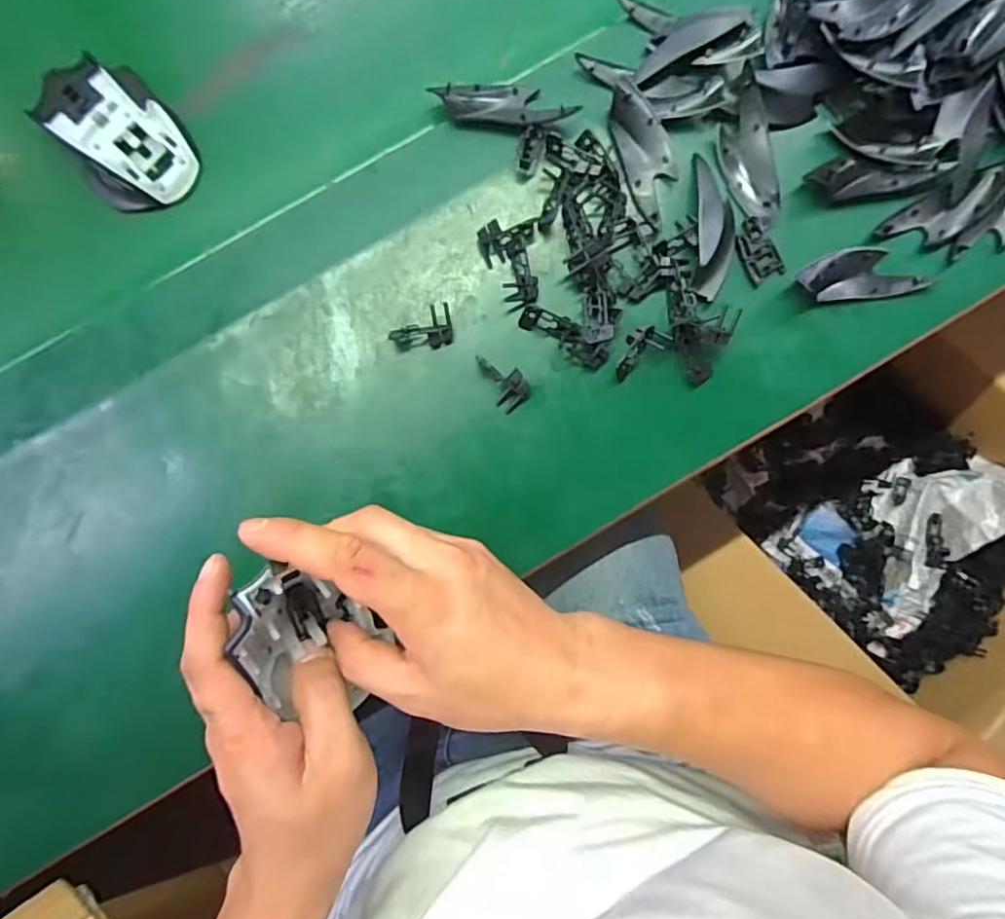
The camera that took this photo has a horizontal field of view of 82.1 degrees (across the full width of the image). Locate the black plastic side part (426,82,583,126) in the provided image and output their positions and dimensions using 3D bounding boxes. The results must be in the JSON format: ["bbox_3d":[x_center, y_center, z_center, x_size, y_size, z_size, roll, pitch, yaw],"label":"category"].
[{"bbox_3d":[0.002,-0.245,0.396,0.094,0.017,0.027,4,86,-2],"label":"black plastic side part"}]

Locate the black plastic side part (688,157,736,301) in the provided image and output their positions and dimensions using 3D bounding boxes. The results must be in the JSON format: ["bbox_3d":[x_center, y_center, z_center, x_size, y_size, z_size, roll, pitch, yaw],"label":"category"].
[{"bbox_3d":[0.147,-0.161,0.395,0.031,0.019,0.098,4,86,-2],"label":"black plastic side part"}]

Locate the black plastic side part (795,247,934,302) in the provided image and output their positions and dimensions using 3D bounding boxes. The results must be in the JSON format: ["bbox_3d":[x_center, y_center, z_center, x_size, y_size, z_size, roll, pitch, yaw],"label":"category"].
[{"bbox_3d":[0.252,-0.131,0.402,0.091,0.017,0.034,-5,86,-3],"label":"black plastic side part"}]

